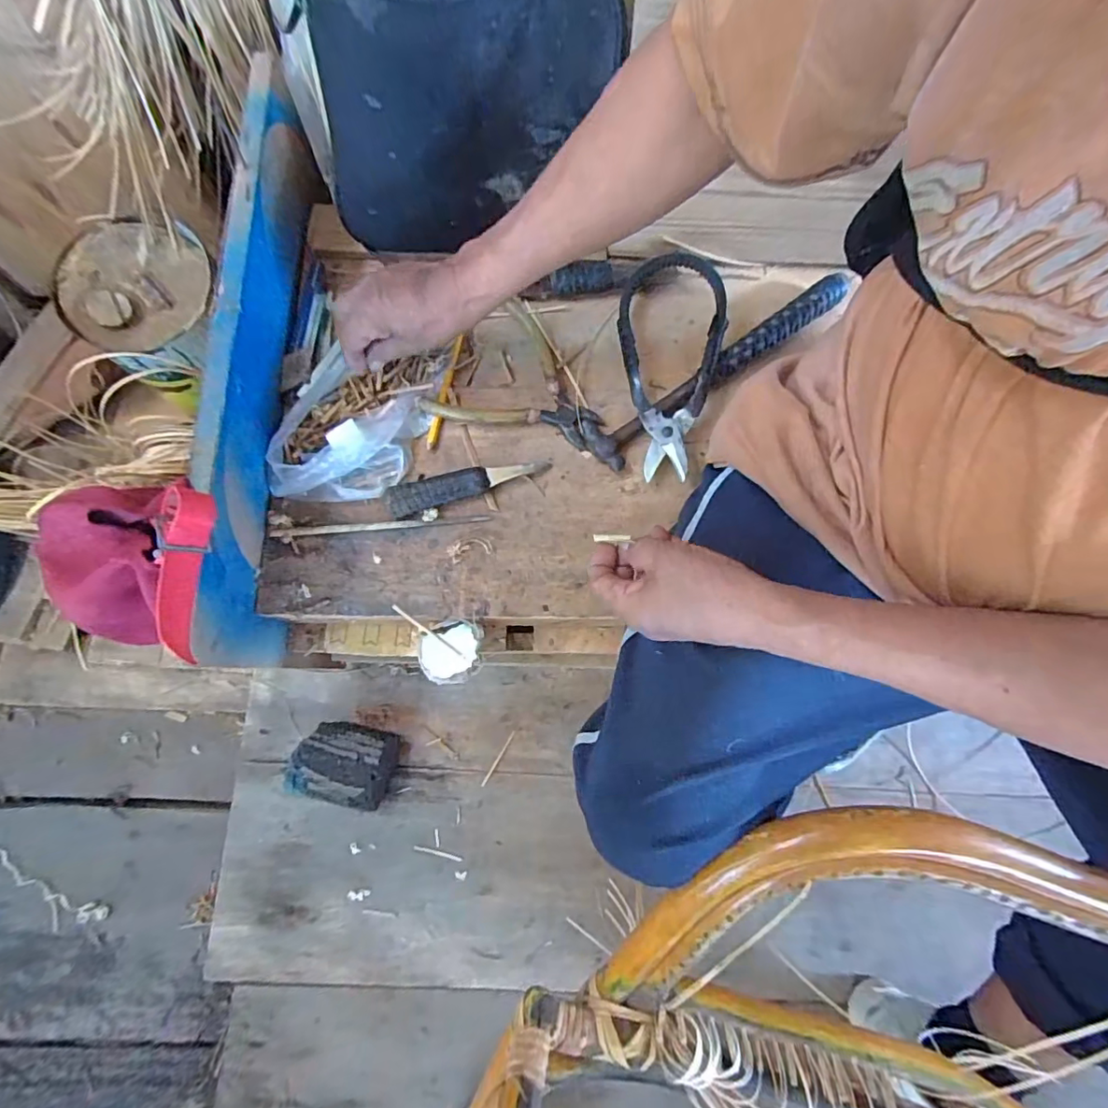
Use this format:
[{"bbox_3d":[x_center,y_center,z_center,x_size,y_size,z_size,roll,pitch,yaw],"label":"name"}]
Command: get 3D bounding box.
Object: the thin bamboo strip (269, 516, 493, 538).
[{"bbox_3d":[-0.147,-0.025,0.450,0.181,0.008,0.007,-4,79,-4],"label":"thin bamboo strip"}]

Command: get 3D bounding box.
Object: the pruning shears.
[{"bbox_3d":[0.102,-0.178,0.488,0.097,0.043,0.226,9,76,-2],"label":"pruning shears"}]

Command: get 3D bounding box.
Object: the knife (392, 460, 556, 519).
[{"bbox_3d":[-0.073,-0.063,0.460,0.138,0.019,0.025,-17,80,-7],"label":"knife"}]

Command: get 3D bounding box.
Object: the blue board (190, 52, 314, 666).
[{"bbox_3d":[-0.244,-0.164,0.435,0.031,0.095,0.491,-2,79,-4],"label":"blue board"}]

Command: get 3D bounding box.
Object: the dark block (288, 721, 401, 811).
[{"bbox_3d":[-0.265,0.260,0.662,0.128,0.056,0.093,17,78,0],"label":"dark block"}]

